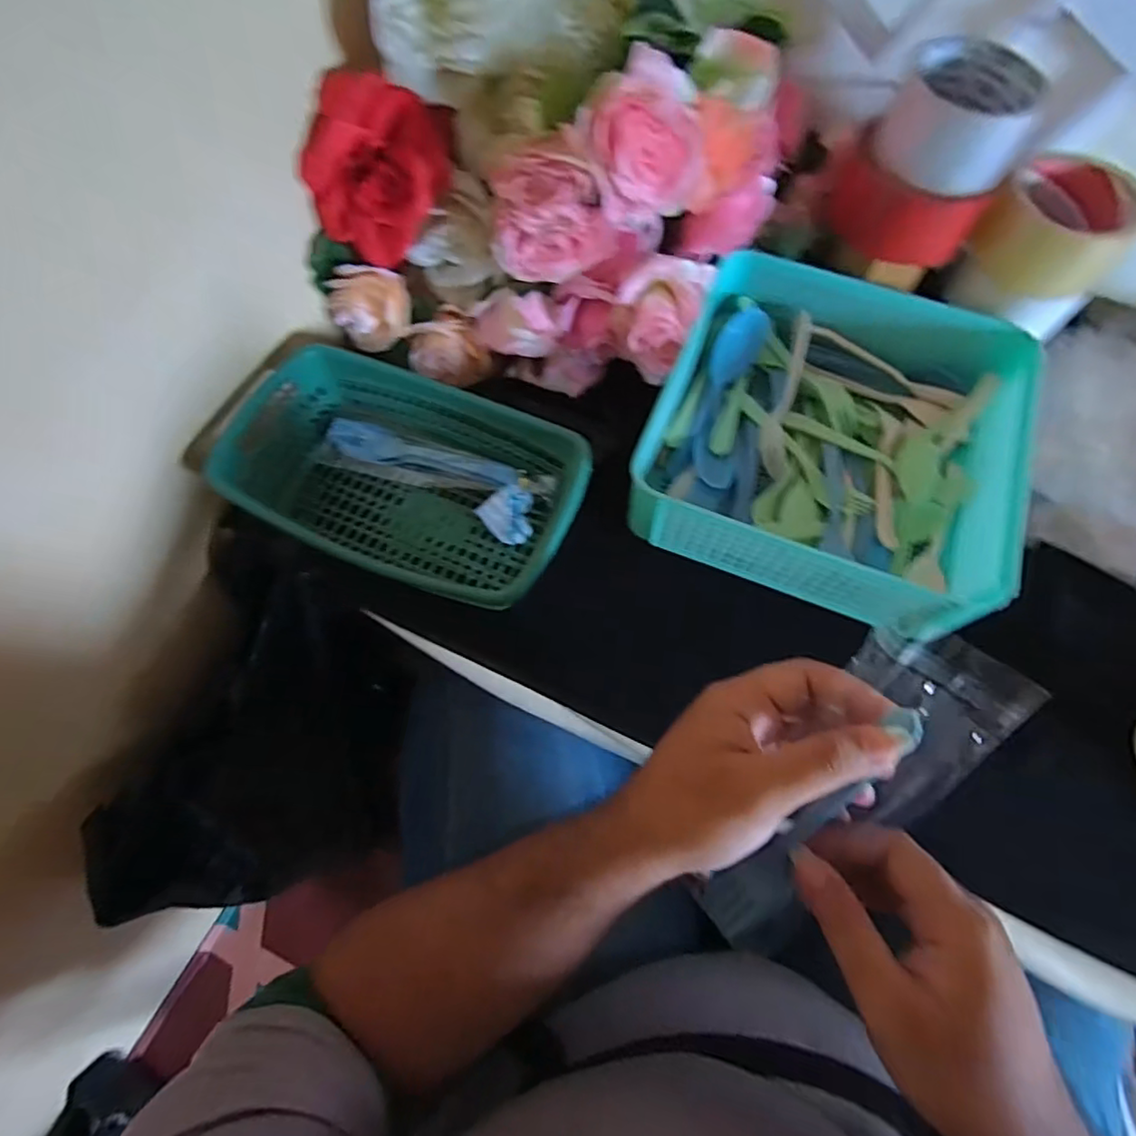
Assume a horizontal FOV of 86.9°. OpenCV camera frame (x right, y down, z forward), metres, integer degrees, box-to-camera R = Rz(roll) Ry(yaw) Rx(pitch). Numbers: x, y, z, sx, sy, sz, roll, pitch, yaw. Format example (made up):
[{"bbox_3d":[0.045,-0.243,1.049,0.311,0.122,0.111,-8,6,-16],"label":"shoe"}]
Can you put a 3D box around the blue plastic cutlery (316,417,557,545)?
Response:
[{"bbox_3d":[-0.105,-0.075,0.470,0.183,0.028,0.050,23,67,9],"label":"blue plastic cutlery"}]

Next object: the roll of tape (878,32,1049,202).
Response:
[{"bbox_3d":[0.268,-0.308,0.411,0.086,0.056,0.086,1,65,-1],"label":"roll of tape"}]

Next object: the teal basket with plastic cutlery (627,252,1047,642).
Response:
[{"bbox_3d":[0.198,-0.102,0.455,0.244,0.066,0.251,21,66,8],"label":"teal basket with plastic cutlery"}]

